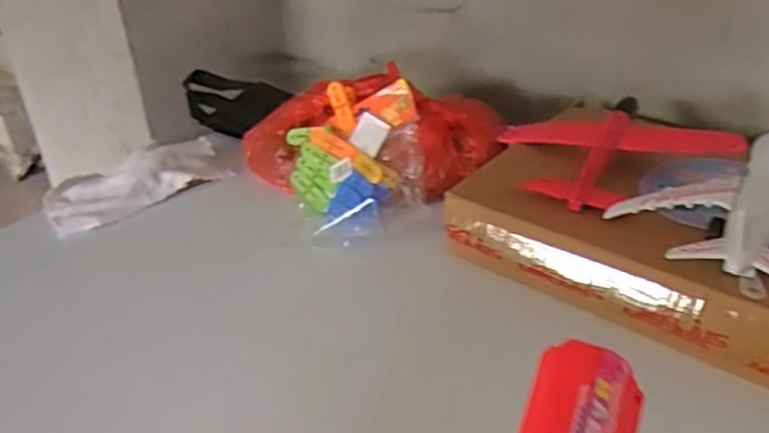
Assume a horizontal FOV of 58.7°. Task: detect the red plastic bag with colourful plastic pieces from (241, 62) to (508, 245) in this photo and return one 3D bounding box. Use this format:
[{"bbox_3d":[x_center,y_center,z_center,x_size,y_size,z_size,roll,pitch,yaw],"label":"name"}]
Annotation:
[{"bbox_3d":[-0.010,-0.103,0.804,0.253,0.102,0.273,-19,36,-25],"label":"red plastic bag with colourful plastic pieces"}]

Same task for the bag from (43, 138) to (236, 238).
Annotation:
[{"bbox_3d":[-0.291,-0.044,0.806,0.203,0.036,0.092,-18,36,-24],"label":"bag"}]

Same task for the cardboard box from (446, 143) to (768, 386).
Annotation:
[{"bbox_3d":[0.270,0.003,0.647,0.367,0.089,0.270,19,38,30],"label":"cardboard box"}]

